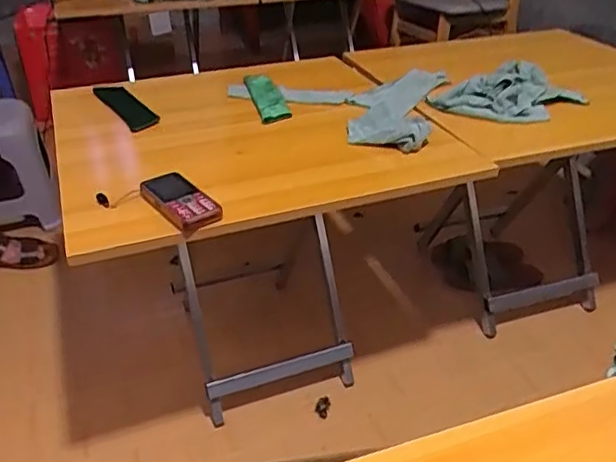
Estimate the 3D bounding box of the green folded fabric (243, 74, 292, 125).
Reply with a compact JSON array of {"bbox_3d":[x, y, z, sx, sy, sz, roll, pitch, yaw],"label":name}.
[{"bbox_3d":[-0.079,-0.254,1.117,0.062,0.020,0.215,-9,33,-12],"label":"green folded fabric"}]

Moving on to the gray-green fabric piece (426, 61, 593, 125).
[{"bbox_3d":[0.355,-0.243,1.054,0.241,0.060,0.123,-12,34,-17],"label":"gray-green fabric piece"}]

